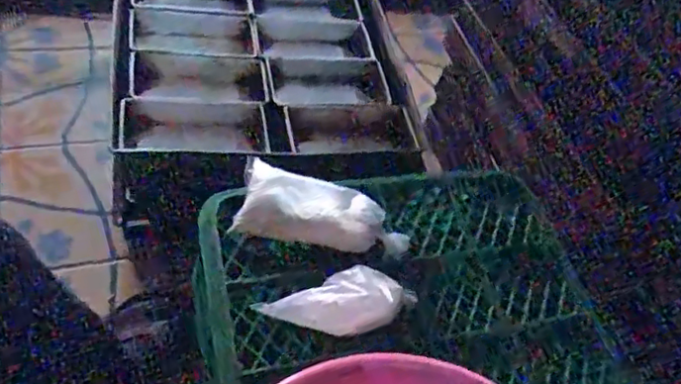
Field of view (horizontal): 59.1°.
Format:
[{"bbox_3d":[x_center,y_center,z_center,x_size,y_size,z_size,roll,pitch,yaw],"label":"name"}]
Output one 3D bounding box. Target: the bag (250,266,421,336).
[{"bbox_3d":[0.001,0.108,0.577,0.155,0.053,0.057,-11,58,-21],"label":"bag"}]

